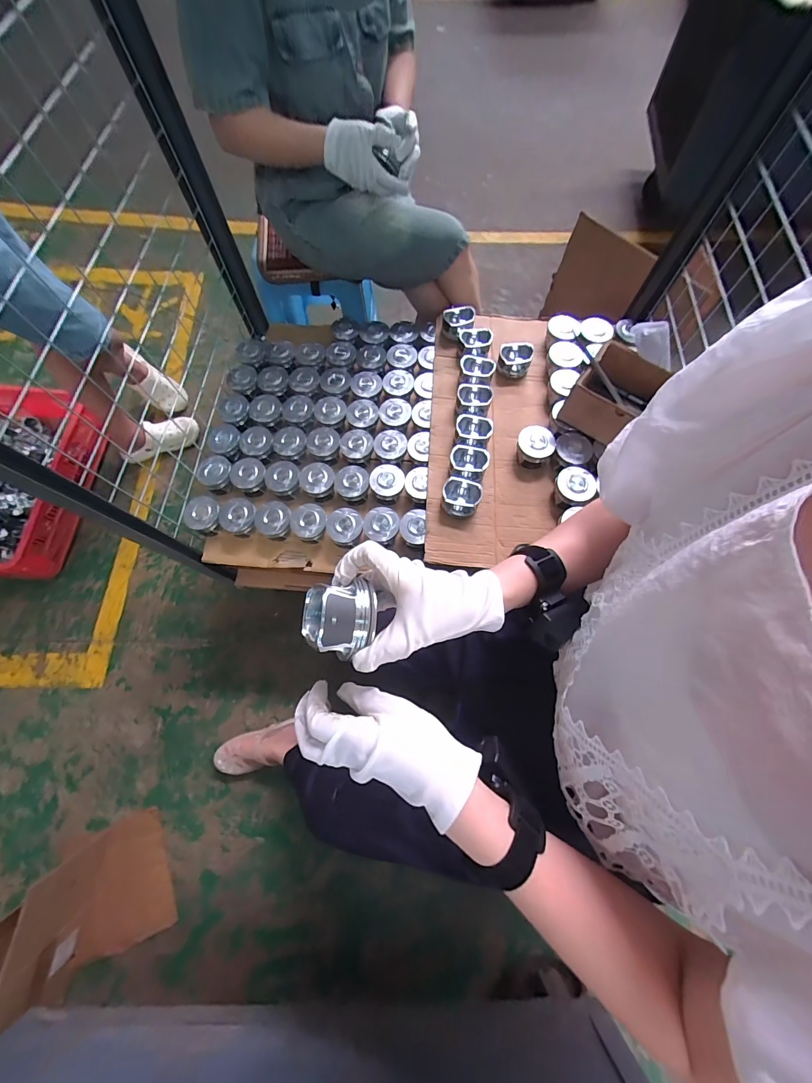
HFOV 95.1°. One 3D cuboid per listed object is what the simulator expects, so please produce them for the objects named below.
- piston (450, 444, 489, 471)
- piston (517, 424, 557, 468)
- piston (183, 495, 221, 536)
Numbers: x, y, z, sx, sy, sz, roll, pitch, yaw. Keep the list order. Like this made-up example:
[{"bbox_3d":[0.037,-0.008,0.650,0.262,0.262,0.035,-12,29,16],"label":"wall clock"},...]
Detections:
[{"bbox_3d":[0.133,-0.168,0.788,0.079,0.044,0.064,5,70,2],"label":"piston"},{"bbox_3d":[0.274,-0.203,0.797,0.074,0.055,0.075,0,70,1],"label":"piston"},{"bbox_3d":[-0.433,-0.054,0.803,0.074,0.048,0.077,-30,72,-10],"label":"piston"}]

